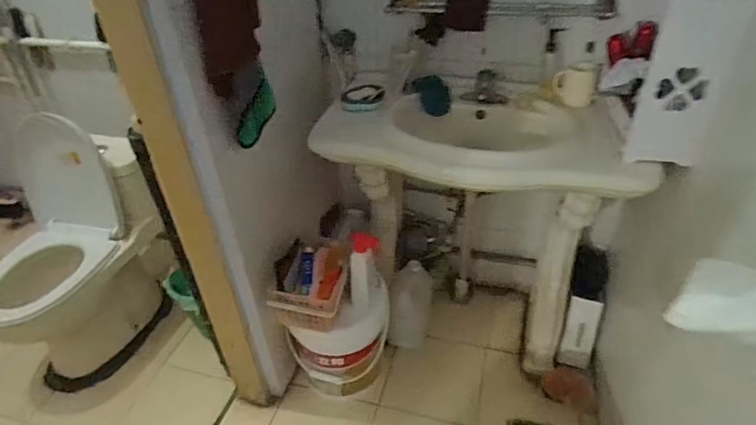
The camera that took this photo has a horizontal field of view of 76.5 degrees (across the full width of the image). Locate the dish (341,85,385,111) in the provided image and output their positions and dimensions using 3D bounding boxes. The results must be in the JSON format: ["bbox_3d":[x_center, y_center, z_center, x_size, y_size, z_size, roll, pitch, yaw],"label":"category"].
[{"bbox_3d":[-0.039,-0.306,1.282,0.117,0.051,0.069,-3,38,-1],"label":"dish"}]

